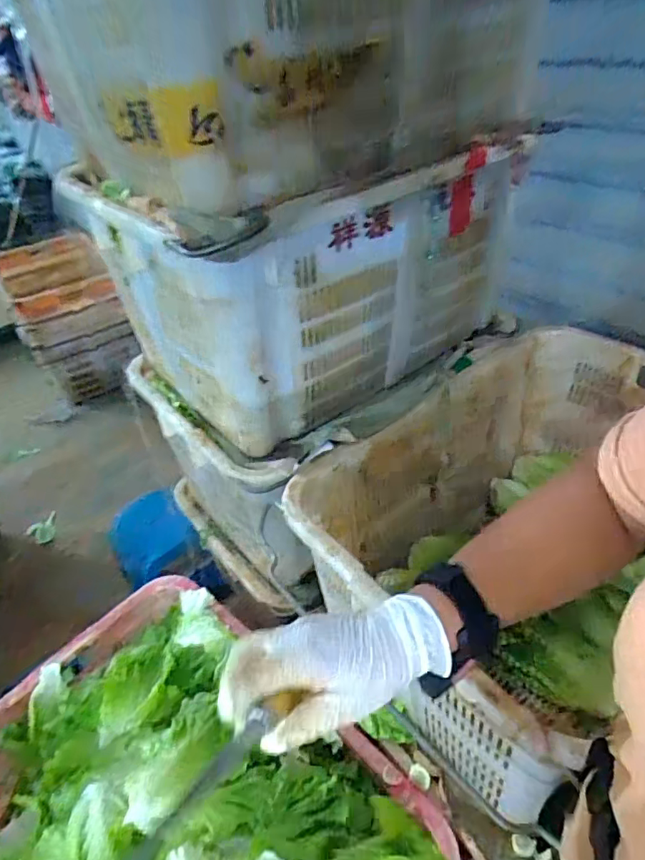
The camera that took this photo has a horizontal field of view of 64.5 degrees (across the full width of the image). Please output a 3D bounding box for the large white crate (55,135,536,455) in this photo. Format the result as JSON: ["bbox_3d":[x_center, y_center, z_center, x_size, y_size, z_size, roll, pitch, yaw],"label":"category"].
[{"bbox_3d":[-0.024,-0.253,0.824,0.403,0.341,0.562,28,51,34],"label":"large white crate"}]

